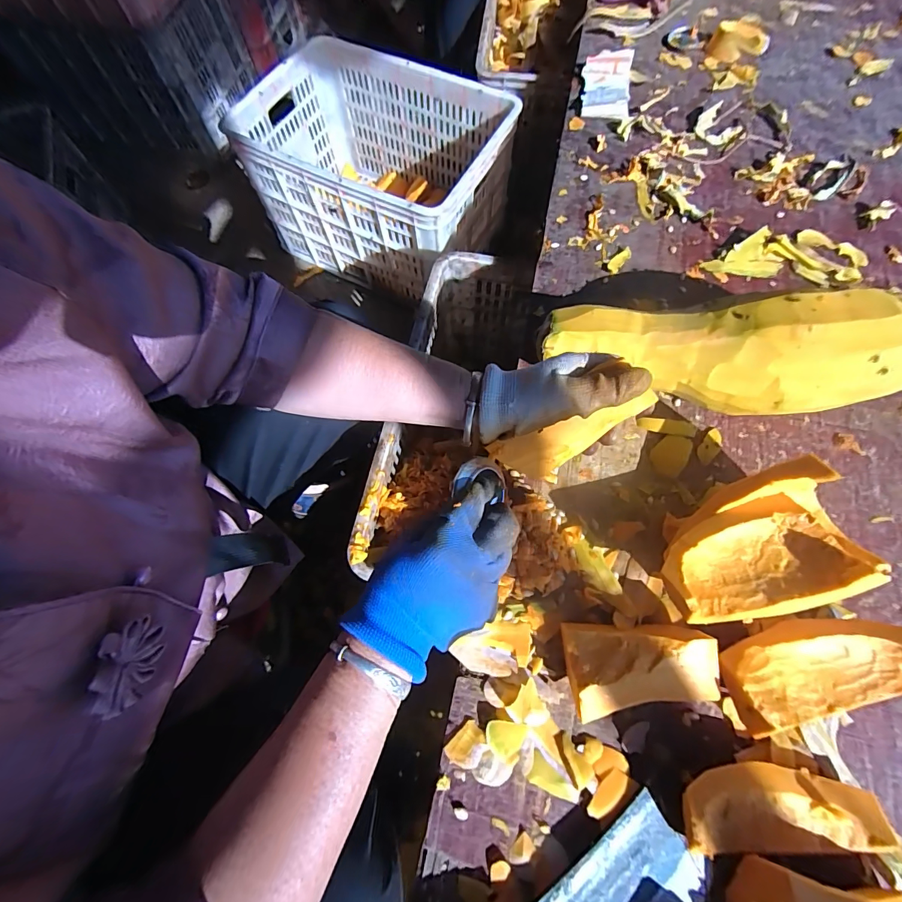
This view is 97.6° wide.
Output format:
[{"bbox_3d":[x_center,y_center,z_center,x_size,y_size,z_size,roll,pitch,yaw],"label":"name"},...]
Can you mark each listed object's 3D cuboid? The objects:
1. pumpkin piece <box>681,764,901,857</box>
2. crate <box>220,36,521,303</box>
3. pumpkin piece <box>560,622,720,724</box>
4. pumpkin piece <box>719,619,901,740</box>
[{"bbox_3d":[0.251,0.282,0.311,0.147,0.036,0.056,0,68,0],"label":"pumpkin piece"},{"bbox_3d":[-0.171,-0.617,0.882,0.545,0.247,0.387,24,72,11],"label":"crate"},{"bbox_3d":[0.164,0.188,0.347,0.120,0.041,0.068,-3,68,-1],"label":"pumpkin piece"},{"bbox_3d":[0.309,0.187,0.338,0.154,0.051,0.073,-11,68,-4],"label":"pumpkin piece"}]

